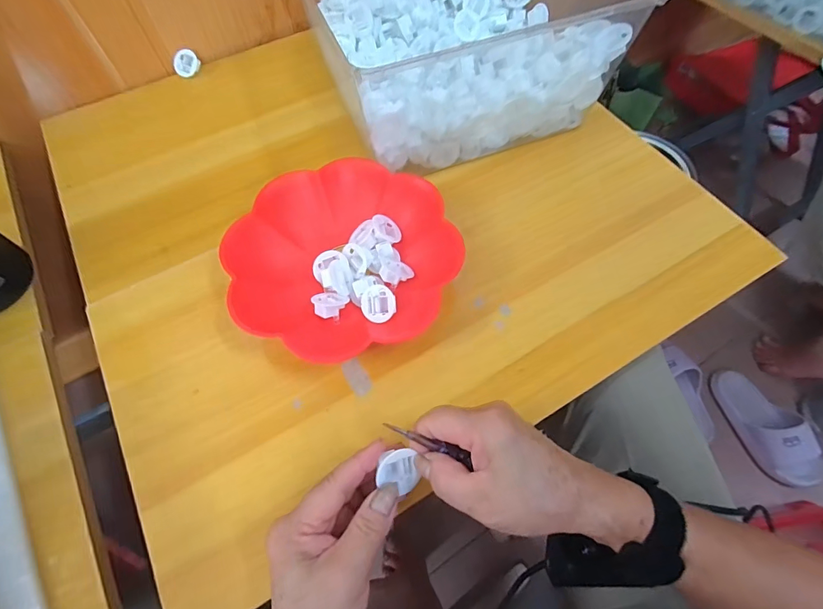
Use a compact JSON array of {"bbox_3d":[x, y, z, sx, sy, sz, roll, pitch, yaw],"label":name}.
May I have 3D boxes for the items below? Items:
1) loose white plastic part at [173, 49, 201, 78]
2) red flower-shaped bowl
[{"bbox_3d":[-0.292,-0.312,0.543,0.032,0.009,0.031,-2,101,-11],"label":"loose white plastic part"},{"bbox_3d":[-0.061,-0.044,0.382,0.192,0.044,0.183,0,63,1],"label":"red flower-shaped bowl"}]

